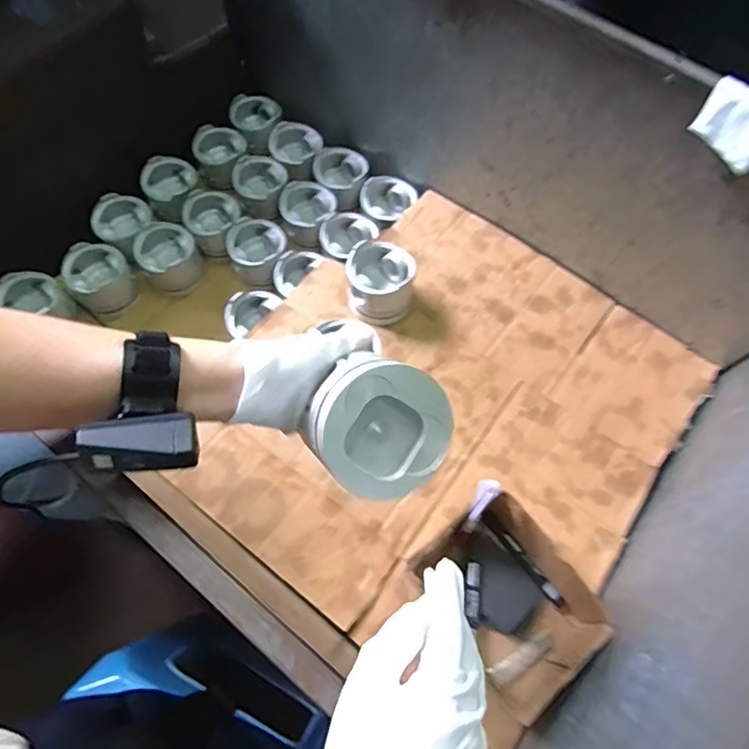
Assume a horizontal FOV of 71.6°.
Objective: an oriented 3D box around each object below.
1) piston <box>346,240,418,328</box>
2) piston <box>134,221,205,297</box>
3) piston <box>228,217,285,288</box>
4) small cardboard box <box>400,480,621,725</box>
[{"bbox_3d":[0.009,-0.145,0.855,0.107,0.090,0.113,1,65,-3],"label":"piston"},{"bbox_3d":[-0.379,-0.214,0.966,0.103,0.079,0.113,1,65,-3],"label":"piston"},{"bbox_3d":[-0.213,-0.230,0.976,0.110,0.076,0.108,1,65,-3],"label":"piston"},{"bbox_3d":[0.160,0.275,0.650,0.159,0.094,0.216,-31,71,-16],"label":"small cardboard box"}]

